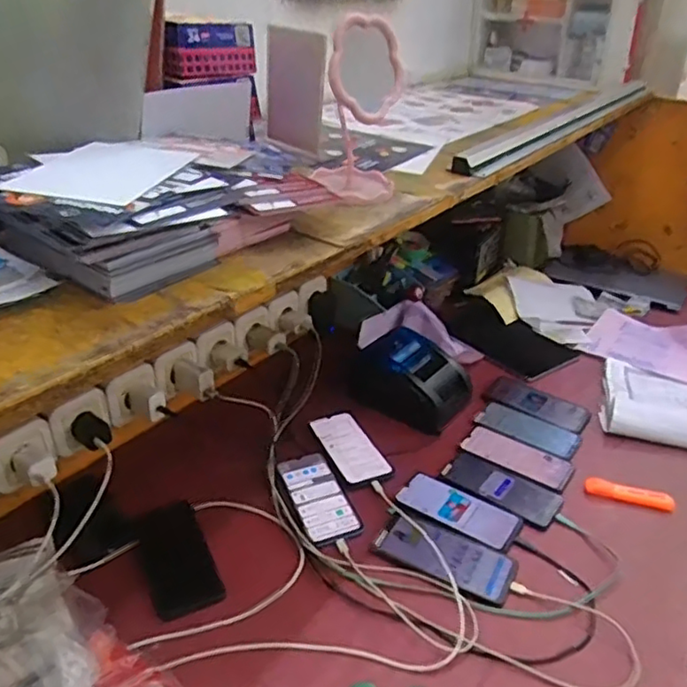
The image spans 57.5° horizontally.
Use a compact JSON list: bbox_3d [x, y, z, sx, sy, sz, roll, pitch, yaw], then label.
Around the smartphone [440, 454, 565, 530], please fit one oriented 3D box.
[{"bbox_3d":[0.227,0.205,0.900,0.163,0.005,0.082,22,36,31],"label":"smartphone"}]

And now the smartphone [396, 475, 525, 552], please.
[{"bbox_3d":[0.157,0.225,0.857,0.164,0.007,0.071,19,34,28],"label":"smartphone"}]

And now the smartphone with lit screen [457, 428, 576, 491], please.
[{"bbox_3d":[0.265,0.174,0.958,0.160,0.010,0.066,21,35,30],"label":"smartphone with lit screen"}]

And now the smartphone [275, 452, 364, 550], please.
[{"bbox_3d":[-0.034,0.211,0.867,0.074,0.012,0.163,-11,32,-20],"label":"smartphone"}]

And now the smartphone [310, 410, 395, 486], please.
[{"bbox_3d":[0.010,0.153,0.966,0.080,0.008,0.172,-11,32,-20],"label":"smartphone"}]

